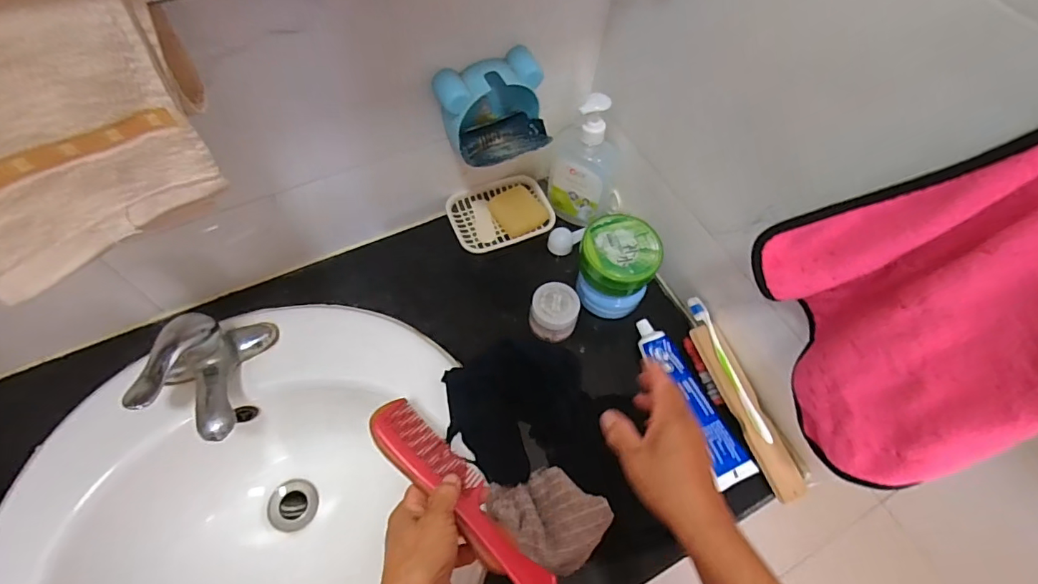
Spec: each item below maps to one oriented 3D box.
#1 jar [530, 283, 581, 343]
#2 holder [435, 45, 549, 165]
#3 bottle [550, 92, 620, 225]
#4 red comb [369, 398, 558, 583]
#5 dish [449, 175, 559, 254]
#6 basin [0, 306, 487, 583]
[{"bbox_3d":[0.043,0.027,0.625,0.056,0.055,0.060,2,61,-3],"label":"jar"},{"bbox_3d":[-0.025,-0.192,0.570,0.115,0.103,0.093,-25,66,-16],"label":"holder"},{"bbox_3d":[0.089,-0.170,0.651,0.090,0.183,0.068,16,62,5],"label":"bottle"},{"bbox_3d":[-0.048,0.176,0.434,0.210,0.011,0.052,45,43,14],"label":"red comb"},{"bbox_3d":[-0.026,-0.109,0.707,0.137,0.024,0.099,-19,64,-14],"label":"dish"},{"bbox_3d":[-0.267,0.245,0.585,0.467,0.154,0.407,-40,71,-22],"label":"basin"}]

